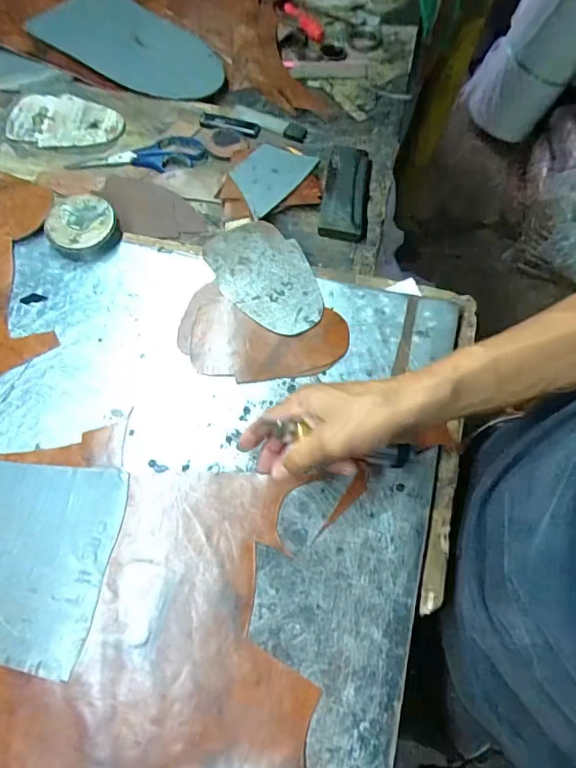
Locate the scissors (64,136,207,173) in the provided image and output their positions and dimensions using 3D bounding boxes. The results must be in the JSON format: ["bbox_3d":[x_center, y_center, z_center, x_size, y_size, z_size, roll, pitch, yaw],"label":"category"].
[{"bbox_3d":[-0.196,-0.296,0.646,0.175,0.008,0.062,-10,64,-6],"label":"scissors"}]

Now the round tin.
[{"bbox_3d":[-0.232,-0.178,0.563,0.076,0.035,0.067,-24,66,-12],"label":"round tin"}]

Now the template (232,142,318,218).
[{"bbox_3d":[-0.021,-0.263,0.621,0.069,0.010,0.121,42,65,2],"label":"template"}]

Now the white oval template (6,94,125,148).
[{"bbox_3d":[-0.303,-0.363,0.681,0.150,0.005,0.092,-2,70,-1],"label":"white oval template"}]

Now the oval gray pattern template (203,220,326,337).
[{"bbox_3d":[-0.025,-0.118,0.543,0.096,0.005,0.160,-25,65,-8],"label":"oval gray pattern template"}]

